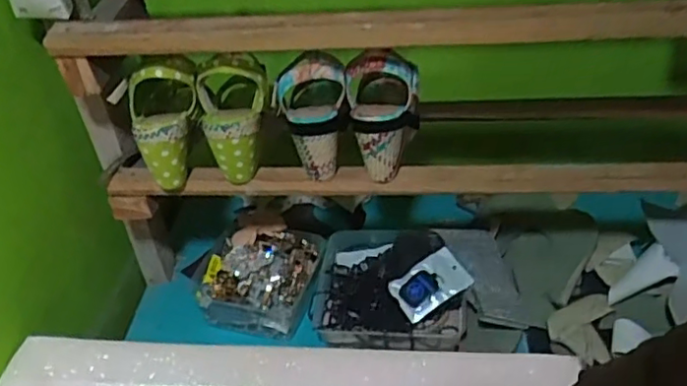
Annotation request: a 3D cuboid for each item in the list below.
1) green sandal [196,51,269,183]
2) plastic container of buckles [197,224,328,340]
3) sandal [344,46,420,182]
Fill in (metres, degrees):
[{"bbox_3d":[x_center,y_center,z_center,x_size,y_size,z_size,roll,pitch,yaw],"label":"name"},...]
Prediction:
[{"bbox_3d":[-0.124,-0.089,0.740,0.081,0.134,0.082,-11,38,-8],"label":"green sandal"},{"bbox_3d":[-0.117,0.121,0.920,0.165,0.065,0.153,3,39,10],"label":"plastic container of buckles"},{"bbox_3d":[0.047,-0.094,0.733,0.086,0.141,0.104,-2,38,4],"label":"sandal"}]

